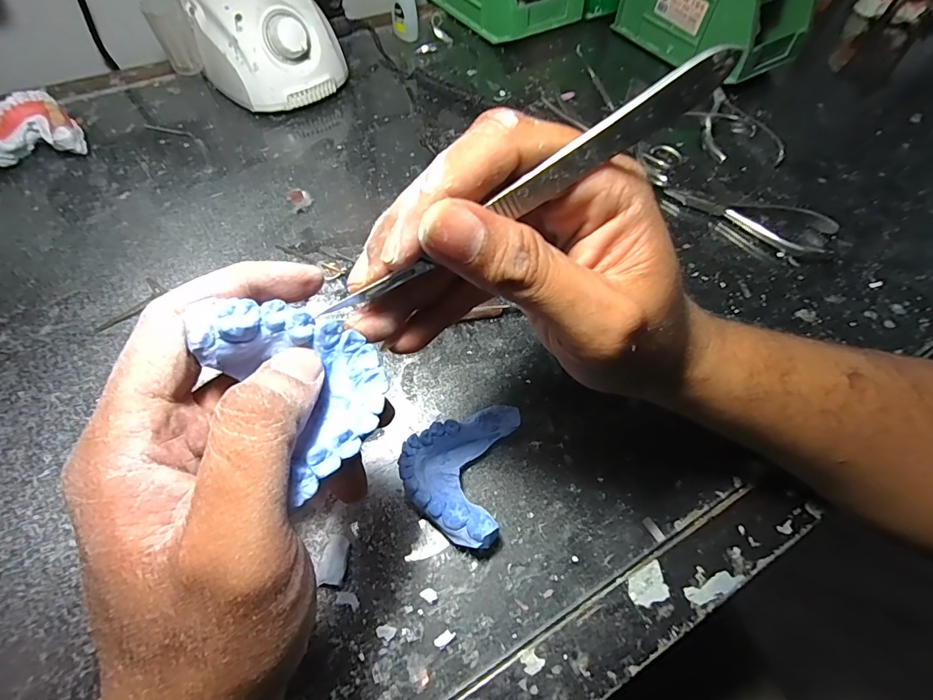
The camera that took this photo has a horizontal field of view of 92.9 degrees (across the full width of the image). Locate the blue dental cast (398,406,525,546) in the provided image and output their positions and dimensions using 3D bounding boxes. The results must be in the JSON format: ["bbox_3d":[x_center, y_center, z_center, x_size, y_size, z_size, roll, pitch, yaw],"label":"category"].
[{"bbox_3d":[-0.005,0.061,0.228,0.052,0.023,0.068,13,59,6],"label":"blue dental cast"}]

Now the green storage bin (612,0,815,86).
[{"bbox_3d":[0.256,-0.356,0.459,0.096,0.082,0.170,-28,63,-18],"label":"green storage bin"}]

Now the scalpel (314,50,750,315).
[{"bbox_3d":[0.019,-0.047,0.131,0.127,0.012,0.004,-31,61,10],"label":"scalpel"}]

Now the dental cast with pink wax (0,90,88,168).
[{"bbox_3d":[-0.349,-0.175,0.357,0.065,0.034,0.053,-19,61,-14],"label":"dental cast with pink wax"}]

